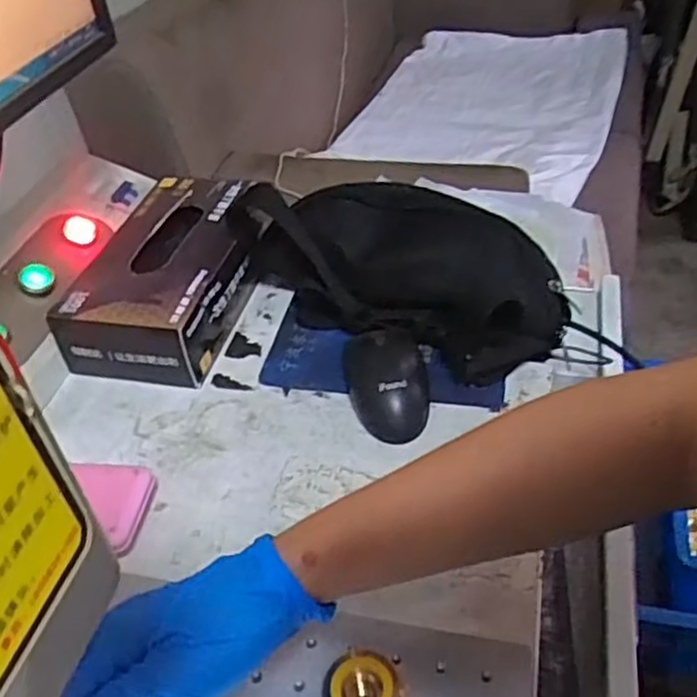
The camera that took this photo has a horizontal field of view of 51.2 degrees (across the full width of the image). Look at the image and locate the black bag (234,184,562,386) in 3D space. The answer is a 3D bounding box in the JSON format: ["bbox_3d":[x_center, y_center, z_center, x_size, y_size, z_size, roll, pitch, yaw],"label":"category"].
[{"bbox_3d":[0.044,-0.073,0.624,0.282,0.096,0.129,18,48,26],"label":"black bag"}]

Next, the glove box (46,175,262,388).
[{"bbox_3d":[-0.151,-0.069,0.659,0.138,0.077,0.219,4,43,12],"label":"glove box"}]

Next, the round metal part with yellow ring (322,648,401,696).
[{"bbox_3d":[0.008,0.183,0.380,0.039,0.036,0.036,-4,42,4],"label":"round metal part with yellow ring"}]

